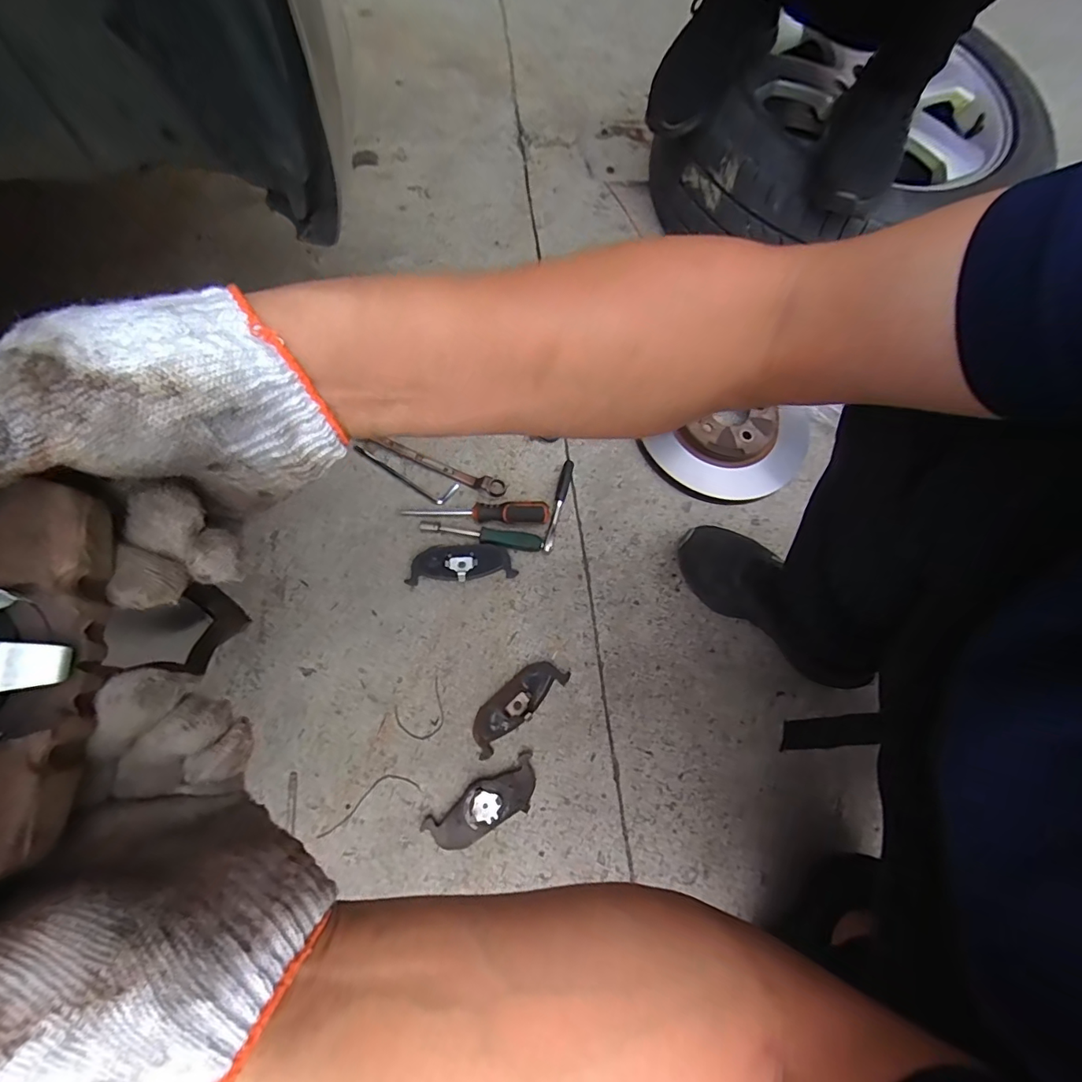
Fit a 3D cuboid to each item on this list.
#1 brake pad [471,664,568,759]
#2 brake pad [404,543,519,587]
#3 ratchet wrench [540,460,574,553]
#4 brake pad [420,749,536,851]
[{"bbox_3d":[-0.031,0.200,0.609,0.136,0.011,0.049,-39,78,-18],"label":"brake pad"},{"bbox_3d":[-0.105,0.028,0.648,0.135,0.018,0.049,-4,70,-8],"label":"brake pad"},{"bbox_3d":[0.023,-0.049,0.689,0.014,0.022,0.136,16,68,0],"label":"ratchet wrench"},{"bbox_3d":[-0.063,0.308,0.571,0.138,0.015,0.053,-29,75,-16],"label":"brake pad"}]

